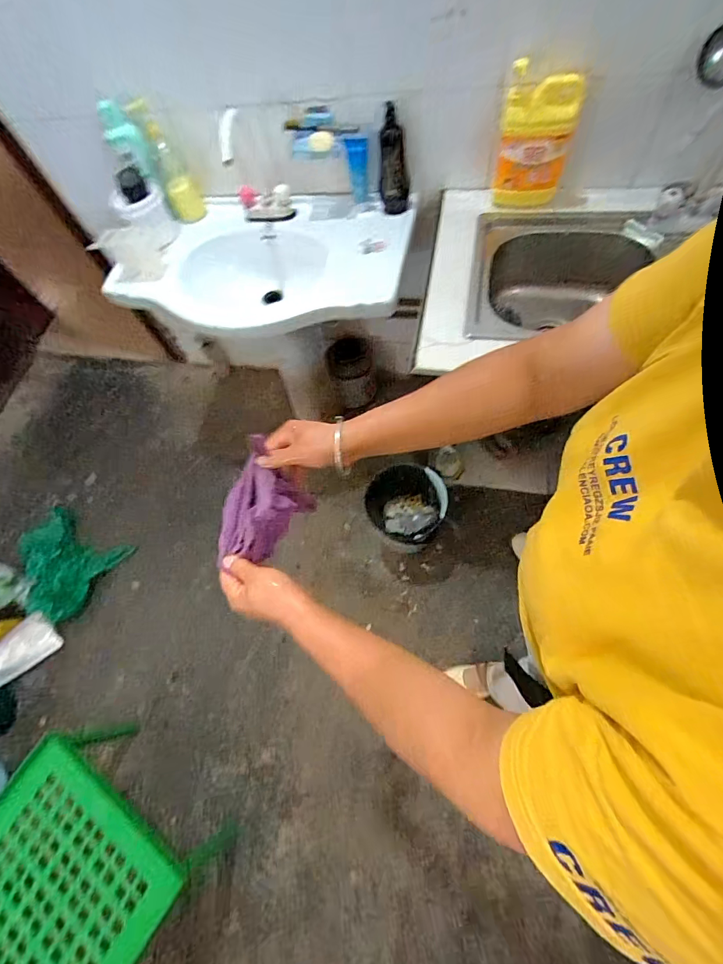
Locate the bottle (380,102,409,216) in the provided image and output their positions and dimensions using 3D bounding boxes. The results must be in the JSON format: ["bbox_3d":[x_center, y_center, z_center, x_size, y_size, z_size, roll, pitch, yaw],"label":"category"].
[{"bbox_3d":[0.079,-0.757,0.949,0.066,0.220,0.051,5,66,10],"label":"bottle"}]

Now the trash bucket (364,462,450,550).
[{"bbox_3d":[0.159,0.097,1.319,0.213,0.242,0.222,-3,64,6],"label":"trash bucket"}]

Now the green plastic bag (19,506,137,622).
[{"bbox_3d":[-1.127,0.274,1.492,0.378,0.092,0.347,30,72,20],"label":"green plastic bag"}]

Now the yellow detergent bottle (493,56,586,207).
[{"bbox_3d":[0.361,-0.706,0.848,0.148,0.221,0.071,15,68,10],"label":"yellow detergent bottle"}]

